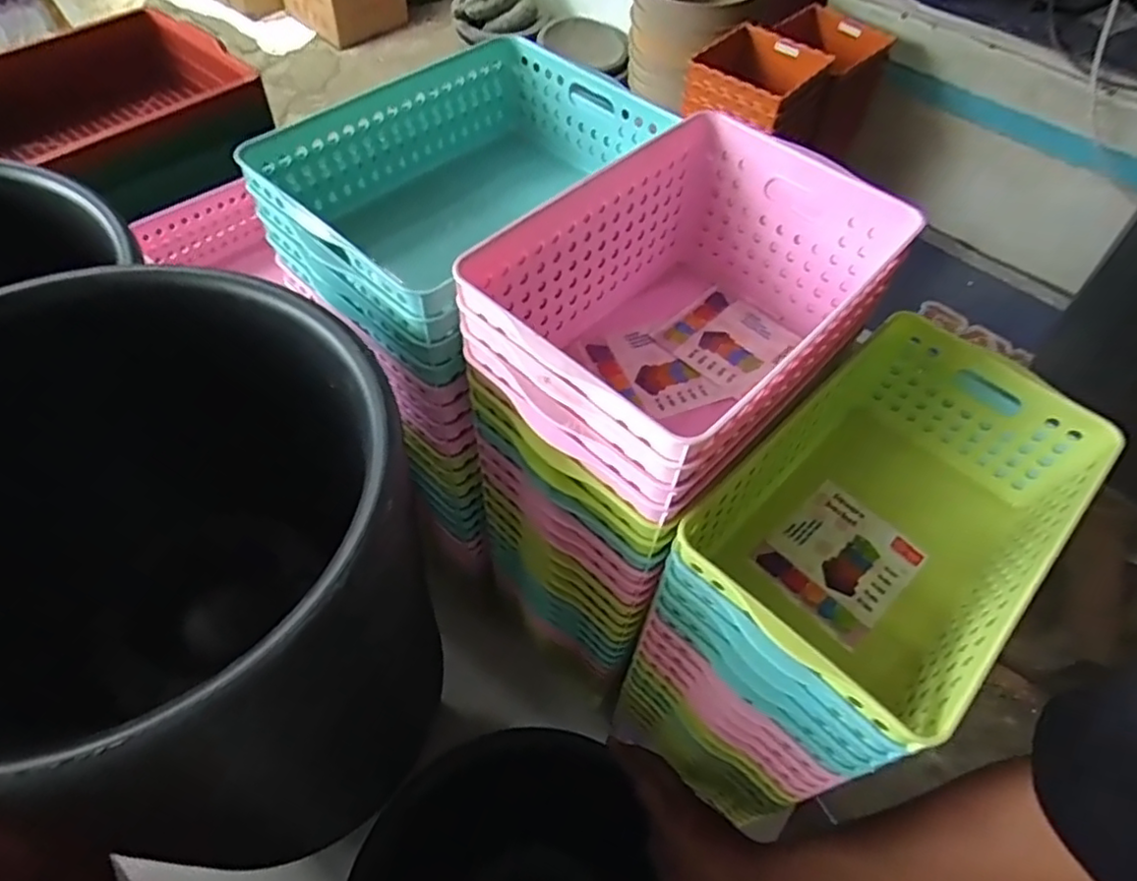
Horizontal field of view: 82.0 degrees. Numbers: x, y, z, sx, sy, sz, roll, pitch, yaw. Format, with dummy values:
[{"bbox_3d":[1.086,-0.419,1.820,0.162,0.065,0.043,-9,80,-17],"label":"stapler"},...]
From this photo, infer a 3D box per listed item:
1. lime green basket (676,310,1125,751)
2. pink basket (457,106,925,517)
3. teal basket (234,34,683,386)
[{"bbox_3d":[0.210,0.070,0.471,0.169,0.160,0.283,40,62,22],"label":"lime green basket"},{"bbox_3d":[0.076,-0.083,0.456,0.180,0.135,0.265,39,62,21],"label":"pink basket"},{"bbox_3d":[-0.087,-0.190,0.568,0.224,0.158,0.295,34,60,18],"label":"teal basket"}]

